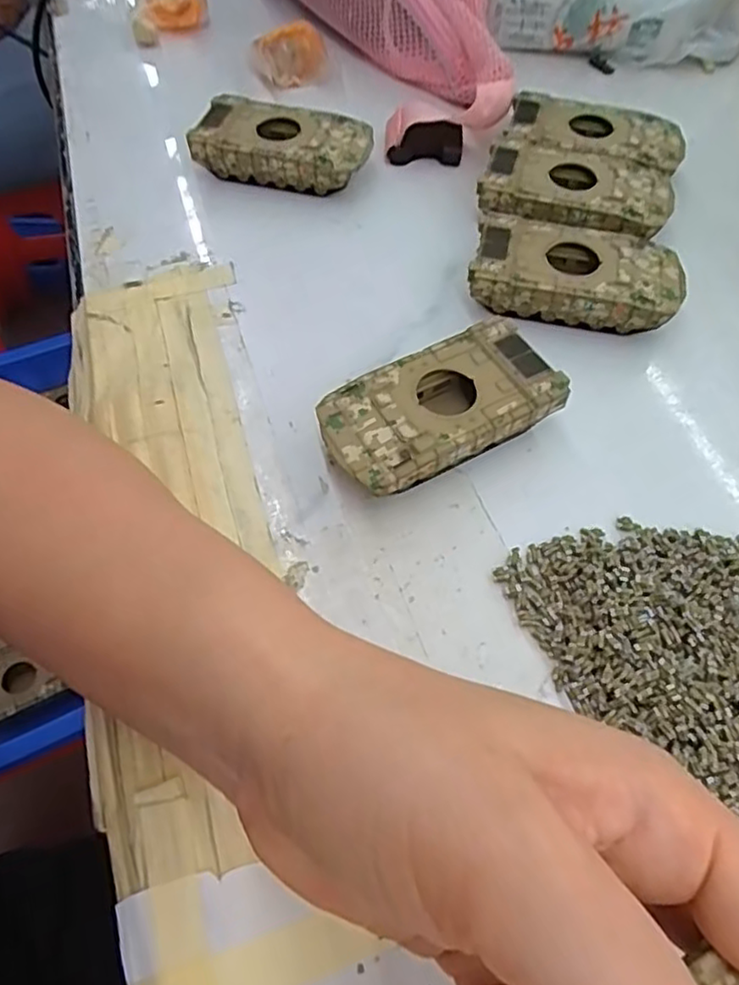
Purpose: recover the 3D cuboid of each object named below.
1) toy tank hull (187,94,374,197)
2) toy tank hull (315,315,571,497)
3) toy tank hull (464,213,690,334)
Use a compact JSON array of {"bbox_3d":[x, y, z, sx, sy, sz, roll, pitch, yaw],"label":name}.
[{"bbox_3d":[-0.048,-0.195,0.377,0.092,0.029,0.047,12,59,8],"label":"toy tank hull"},{"bbox_3d":[0.028,-0.032,0.278,0.096,0.026,0.050,-25,61,-14],"label":"toy tank hull"},{"bbox_3d":[0.099,-0.103,0.321,0.096,0.027,0.047,10,59,7],"label":"toy tank hull"}]

